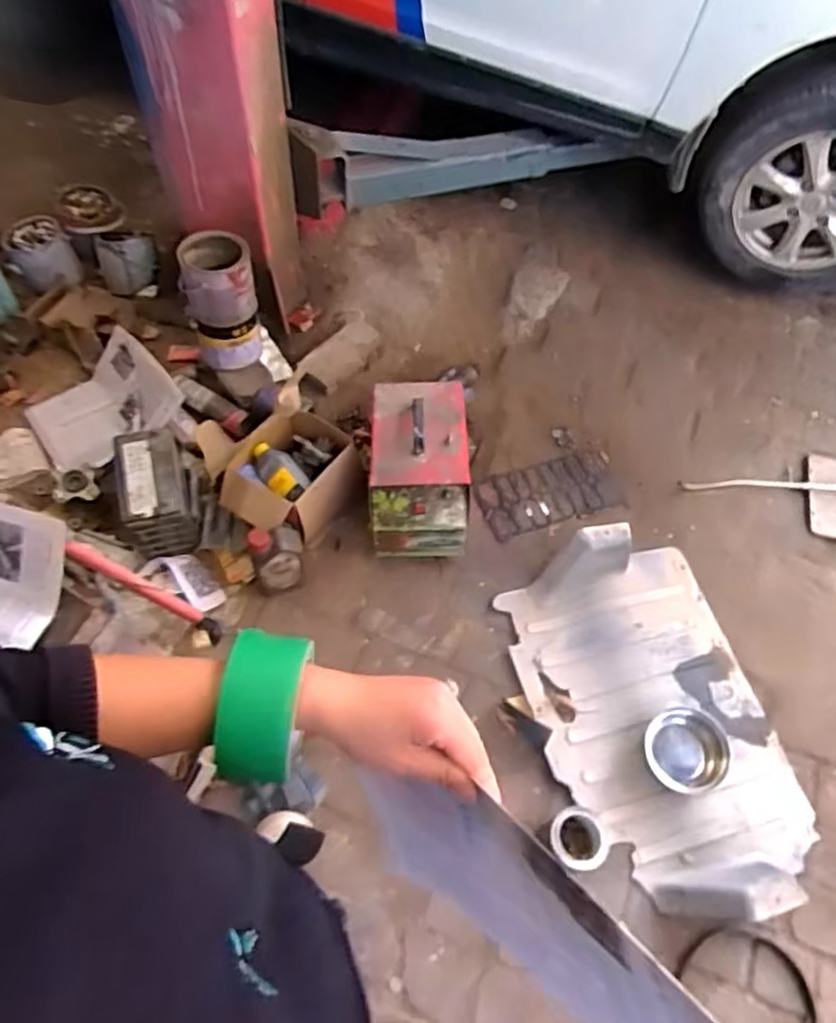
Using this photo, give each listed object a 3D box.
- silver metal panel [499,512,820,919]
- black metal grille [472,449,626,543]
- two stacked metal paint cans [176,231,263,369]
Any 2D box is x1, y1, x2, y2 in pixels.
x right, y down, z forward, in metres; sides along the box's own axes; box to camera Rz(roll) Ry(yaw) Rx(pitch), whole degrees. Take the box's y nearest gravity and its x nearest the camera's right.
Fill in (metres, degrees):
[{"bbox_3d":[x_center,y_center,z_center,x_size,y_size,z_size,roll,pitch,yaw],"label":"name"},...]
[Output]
[{"bbox_3d":[0.506,0.403,1.488,0.489,0.150,0.772,-15,63,-12],"label":"silver metal panel"},{"bbox_3d":[0.338,-0.048,1.813,0.369,0.022,0.173,-16,63,-12],"label":"black metal grille"},{"bbox_3d":[-0.482,-0.521,1.760,0.172,0.269,0.188,-10,62,-9],"label":"two stacked metal paint cans"}]

